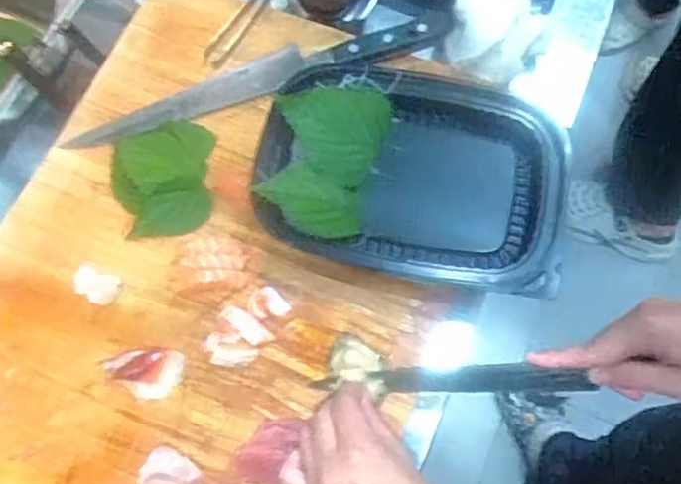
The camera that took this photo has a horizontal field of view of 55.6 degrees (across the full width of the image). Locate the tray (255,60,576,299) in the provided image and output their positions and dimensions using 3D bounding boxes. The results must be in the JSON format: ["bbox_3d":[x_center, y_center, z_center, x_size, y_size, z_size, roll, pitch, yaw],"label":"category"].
[{"bbox_3d":[0.061,-0.058,0.545,0.253,0.035,0.177,12,71,4],"label":"tray"}]

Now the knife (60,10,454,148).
[{"bbox_3d":[-0.070,-0.153,0.583,0.350,0.029,0.049,-15,71,-6],"label":"knife"}]

